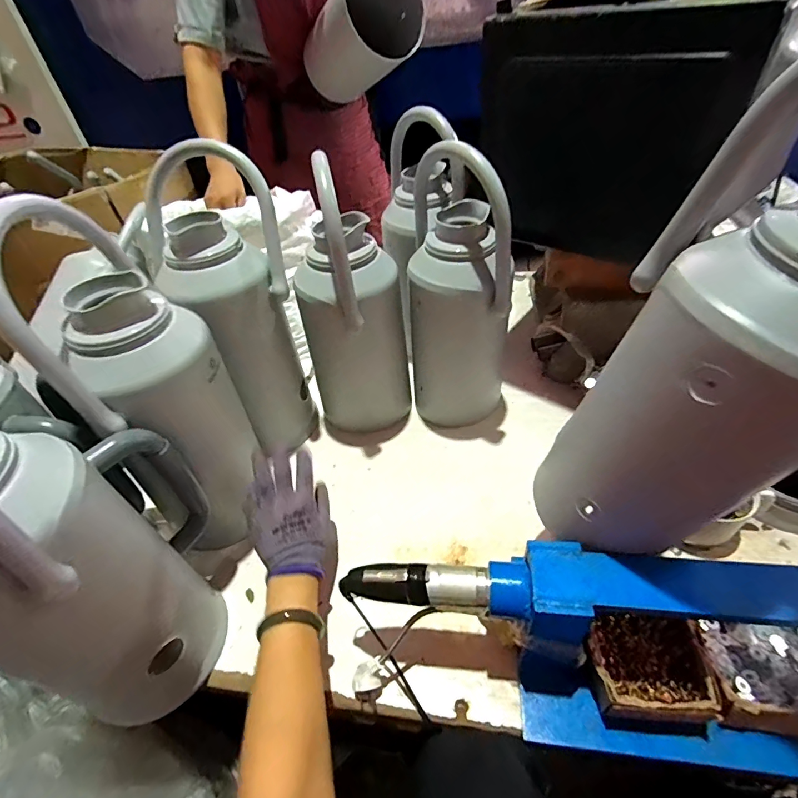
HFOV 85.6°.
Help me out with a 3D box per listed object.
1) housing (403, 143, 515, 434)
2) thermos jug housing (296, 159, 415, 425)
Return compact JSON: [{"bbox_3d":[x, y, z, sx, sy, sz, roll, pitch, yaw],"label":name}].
[{"bbox_3d":[0.099,-0.147,0.689,0.153,0.445,0.124,4,46,11],"label":"housing"},{"bbox_3d":[-0.072,-0.134,0.677,0.125,0.417,0.145,26,53,29],"label":"thermos jug housing"}]

